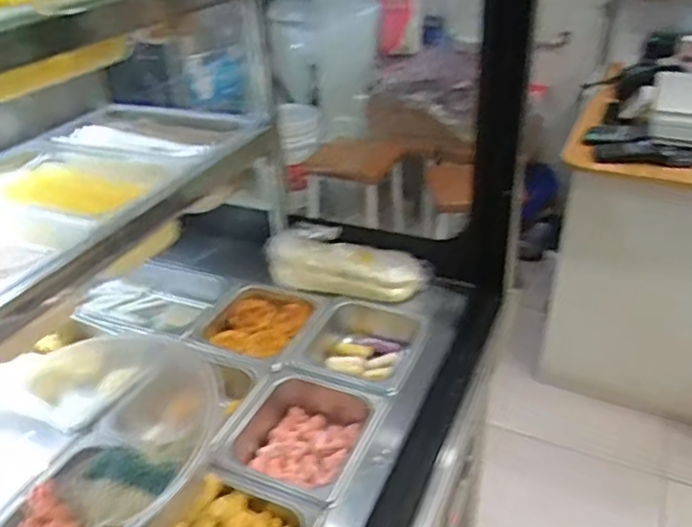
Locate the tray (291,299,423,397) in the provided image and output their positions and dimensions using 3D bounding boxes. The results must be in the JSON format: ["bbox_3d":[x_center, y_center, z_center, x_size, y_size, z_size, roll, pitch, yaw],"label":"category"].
[{"bbox_3d":[0.011,0.136,0.900,0.170,0.073,0.183,9,34,16],"label":"tray"}]

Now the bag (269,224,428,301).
[{"bbox_3d":[-0.001,-0.005,0.991,0.258,0.065,0.107,11,35,20],"label":"bag"}]

